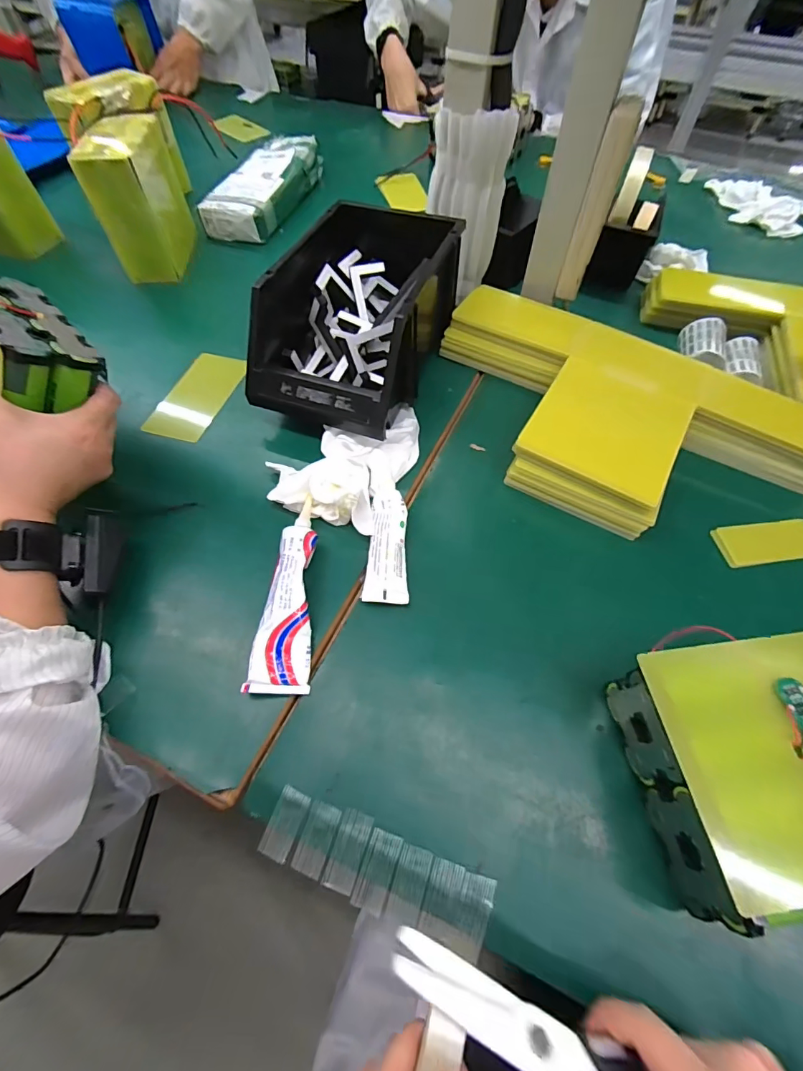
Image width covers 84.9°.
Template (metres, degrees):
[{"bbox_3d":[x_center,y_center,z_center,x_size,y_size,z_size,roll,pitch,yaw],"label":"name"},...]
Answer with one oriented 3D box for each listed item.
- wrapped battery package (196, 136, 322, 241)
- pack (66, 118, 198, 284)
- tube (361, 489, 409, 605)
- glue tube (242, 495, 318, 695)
[{"bbox_3d":[-0.226,-0.579,0.740,0.105,0.058,0.260,14,61,8],"label":"wrapped battery package"},{"bbox_3d":[-0.360,-0.460,0.614,0.077,0.154,0.154,-4,61,-3],"label":"pack"},{"bbox_3d":[-0.011,0.009,0.396,0.036,0.016,0.108,4,61,2],"label":"tube"},{"bbox_3d":[-0.095,0.044,0.367,0.045,0.027,0.167,-1,61,-1],"label":"glue tube"}]

